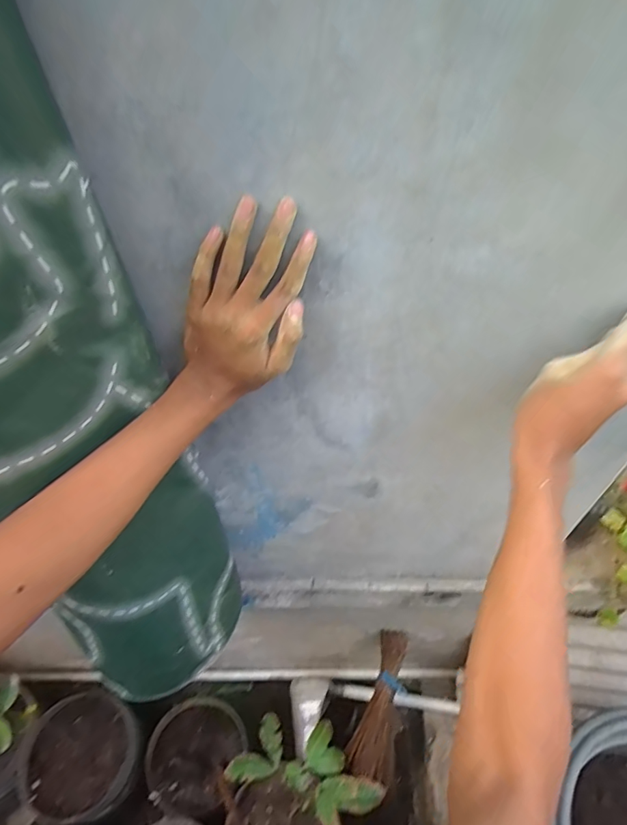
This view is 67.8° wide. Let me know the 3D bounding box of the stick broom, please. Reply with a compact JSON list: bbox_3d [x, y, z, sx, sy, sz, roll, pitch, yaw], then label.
[{"bbox_3d":[0.164,0.714,1.121,0.114,0.416,0.068,12,11,11],"label":"stick broom"}]

